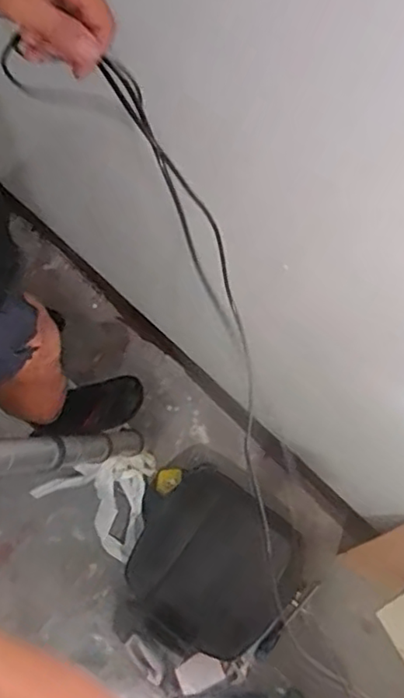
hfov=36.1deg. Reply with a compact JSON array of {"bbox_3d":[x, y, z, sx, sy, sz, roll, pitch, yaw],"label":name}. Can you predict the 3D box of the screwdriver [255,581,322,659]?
[{"bbox_3d":[0.245,0.780,1.789,0.040,0.034,0.274,38,79,10],"label":"screwdriver"}]

